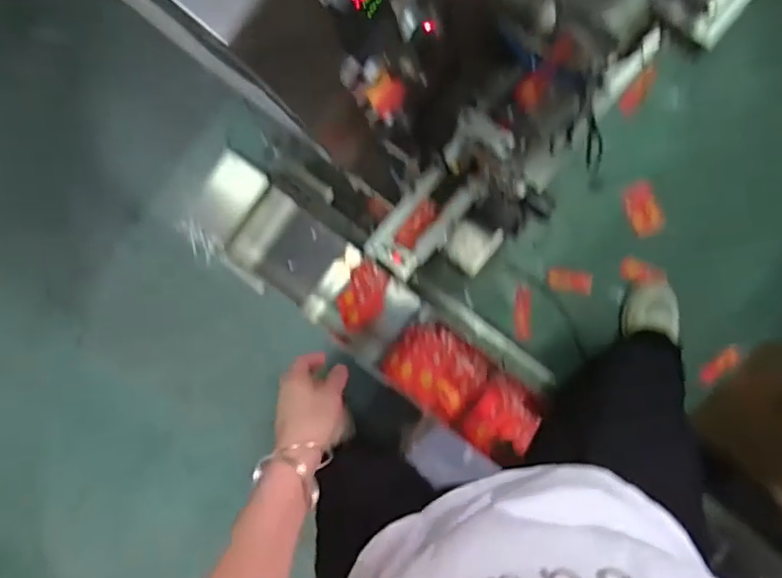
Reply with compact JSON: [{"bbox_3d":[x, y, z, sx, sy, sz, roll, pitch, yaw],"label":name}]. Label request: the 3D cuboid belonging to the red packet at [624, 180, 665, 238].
[{"bbox_3d":[0.526,-0.168,1.171,0.067,0.022,0.108,-16,89,7],"label":"red packet"}]

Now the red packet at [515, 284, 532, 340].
[{"bbox_3d":[0.287,0.052,1.214,0.035,0.015,0.118,0,82,8],"label":"red packet"}]

